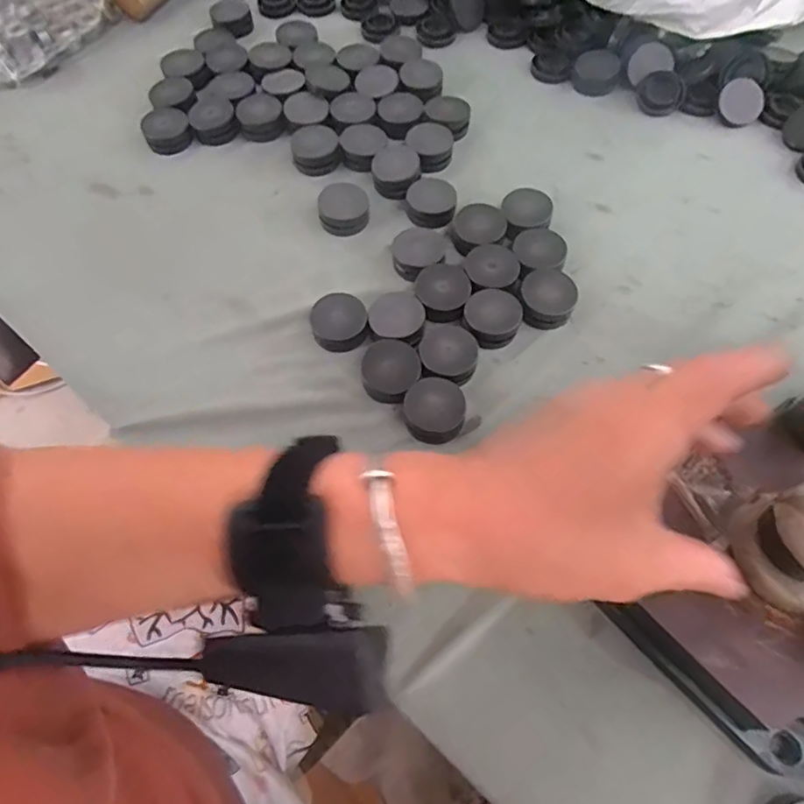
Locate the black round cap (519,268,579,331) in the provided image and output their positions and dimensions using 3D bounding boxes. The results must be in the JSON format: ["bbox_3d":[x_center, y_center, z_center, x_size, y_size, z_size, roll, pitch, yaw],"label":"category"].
[{"bbox_3d":[0.087,-0.062,0.333,0.032,0.016,0.034,0,65,0],"label":"black round cap"}]

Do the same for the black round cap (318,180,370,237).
[{"bbox_3d":[-0.039,-0.130,0.371,0.033,0.014,0.035,0,65,0],"label":"black round cap"}]

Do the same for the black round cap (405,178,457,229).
[{"bbox_3d":[0.019,-0.133,0.367,0.033,0.010,0.031,5,65,3],"label":"black round cap"}]

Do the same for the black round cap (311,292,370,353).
[{"bbox_3d":[-0.037,-0.047,0.329,0.032,0.012,0.035,0,65,0],"label":"black round cap"}]

